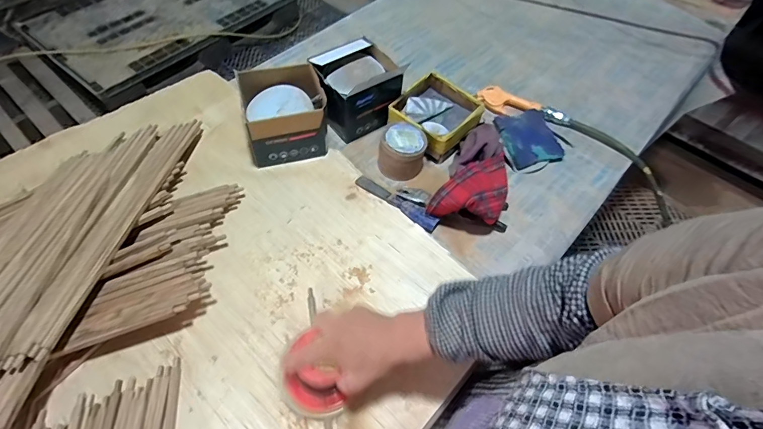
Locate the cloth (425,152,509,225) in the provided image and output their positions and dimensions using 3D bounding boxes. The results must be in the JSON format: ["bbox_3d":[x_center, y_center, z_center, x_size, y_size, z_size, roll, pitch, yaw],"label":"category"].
[{"bbox_3d":[0.176,-0.038,0.661,0.181,0.076,0.093,-35,65,-22],"label":"cloth"}]

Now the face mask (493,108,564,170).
[{"bbox_3d":[0.294,-0.154,0.770,0.113,0.030,0.126,-11,58,-9],"label":"face mask"}]

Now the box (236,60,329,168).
[{"bbox_3d":[-0.175,-0.183,0.713,0.142,0.122,0.139,-12,59,-10],"label":"box"}]

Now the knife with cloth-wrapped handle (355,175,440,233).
[{"bbox_3d":[0.027,-0.025,0.682,0.167,0.009,0.029,34,62,18],"label":"knife with cloth-wrapped handle"}]

